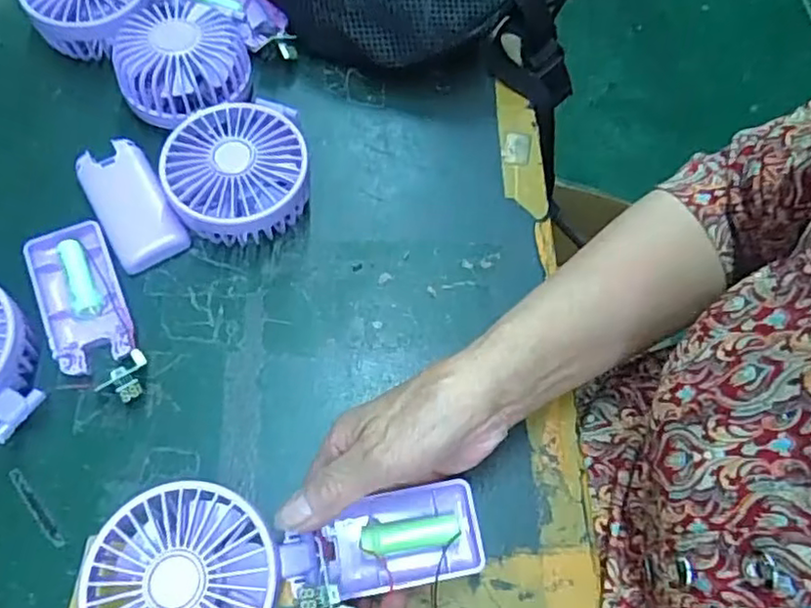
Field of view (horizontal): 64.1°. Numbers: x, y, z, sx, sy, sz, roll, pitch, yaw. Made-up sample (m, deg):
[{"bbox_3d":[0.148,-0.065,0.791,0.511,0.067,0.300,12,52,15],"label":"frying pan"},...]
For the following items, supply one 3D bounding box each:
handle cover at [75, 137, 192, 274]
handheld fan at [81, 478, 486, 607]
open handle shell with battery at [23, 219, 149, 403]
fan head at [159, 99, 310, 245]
[{"bbox_3d":[-0.173,-0.062,0.409,0.042,0.017,0.088,-29,70,-15],"label":"handle cover"},{"bbox_3d":[-0.053,0.122,0.306,0.180,0.031,0.080,-4,66,-13],"label":"handheld fan"},{"bbox_3d":[-0.185,0.006,0.374,0.045,0.020,0.117,-24,69,-13],"label":"open handle shell with battery"},{"bbox_3d":[-0.102,-0.079,0.403,0.084,0.044,0.086,1,65,-3],"label":"fan head"}]

